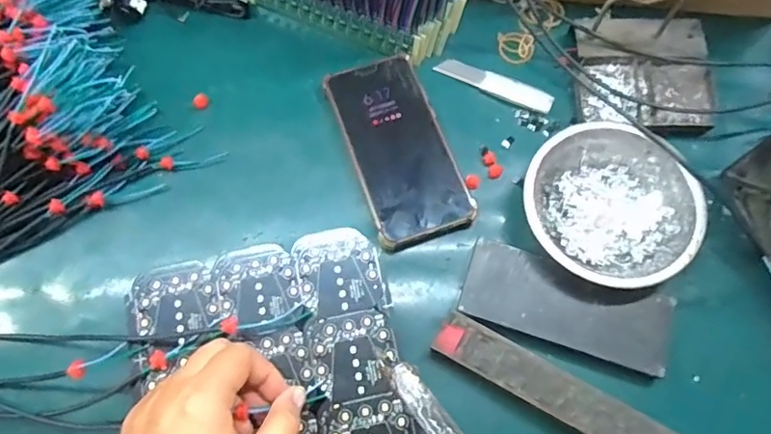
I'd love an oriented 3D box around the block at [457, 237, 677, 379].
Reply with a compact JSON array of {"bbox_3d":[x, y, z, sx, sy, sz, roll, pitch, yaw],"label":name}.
[{"bbox_3d":[0.133,0.066,0.403,0.149,0.011,0.058,18,75,5],"label":"block"}]

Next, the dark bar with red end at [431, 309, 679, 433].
[{"bbox_3d":[0.123,0.125,0.379,0.188,0.019,0.032,29,76,7],"label":"dark bar with red end"}]

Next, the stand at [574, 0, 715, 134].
[{"bbox_3d":[0.220,-0.128,0.442,0.112,0.053,0.096,1,74,0],"label":"stand"}]

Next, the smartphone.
[{"bbox_3d":[0.009,-0.058,0.445,0.078,0.010,0.162,-20,75,-6],"label":"smartphone"}]

